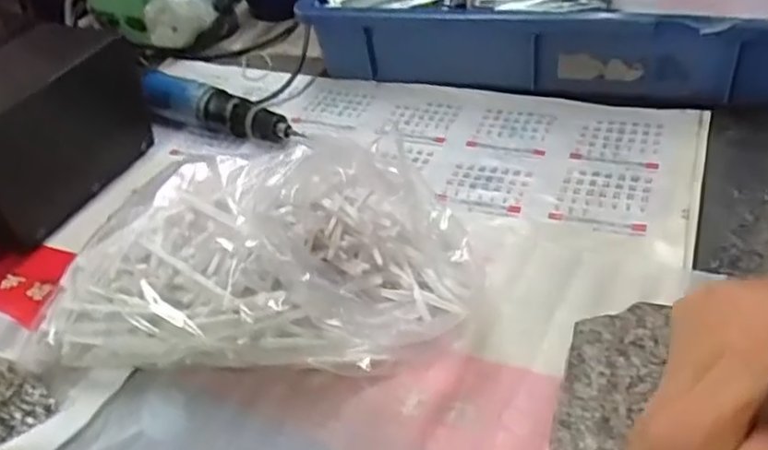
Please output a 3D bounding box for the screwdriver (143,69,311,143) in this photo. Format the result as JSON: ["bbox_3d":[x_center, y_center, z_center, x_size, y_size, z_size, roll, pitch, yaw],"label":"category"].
[{"bbox_3d":[-0.146,-0.101,0.568,0.165,0.036,0.033,13,45,23],"label":"screwdriver"}]

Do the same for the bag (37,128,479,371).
[{"bbox_3d":[-0.071,0.012,0.380,0.240,0.099,0.145,-3,41,6],"label":"bag"}]

